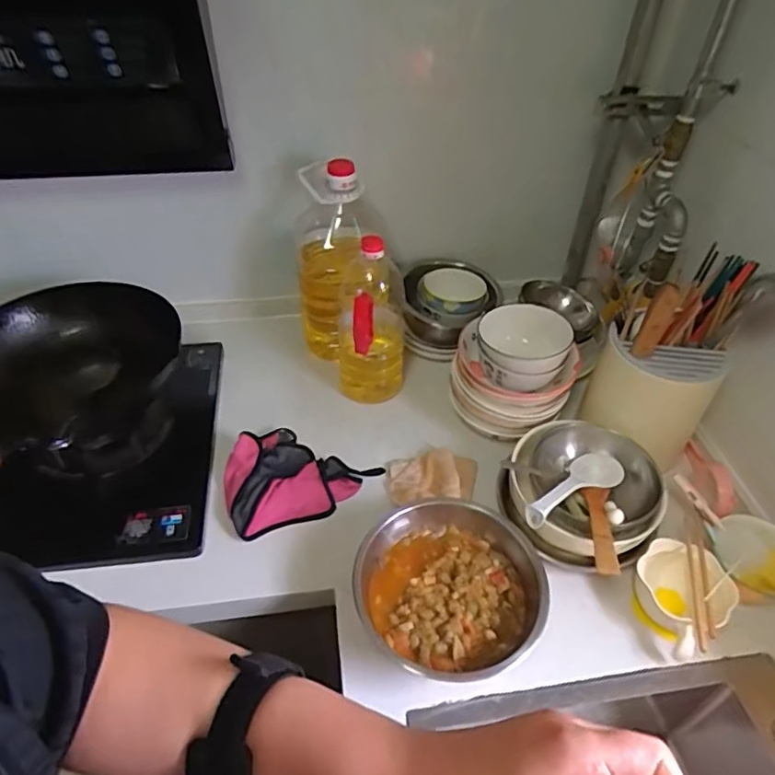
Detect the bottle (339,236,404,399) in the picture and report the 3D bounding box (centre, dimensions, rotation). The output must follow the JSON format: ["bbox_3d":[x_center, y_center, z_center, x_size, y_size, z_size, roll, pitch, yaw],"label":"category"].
[{"bbox_3d":[-0.027,-0.094,0.905,0.103,0.290,0.107,-1,44,-3],"label":"bottle"}]

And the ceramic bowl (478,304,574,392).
[{"bbox_3d":[0.201,-0.063,0.844,0.129,0.059,0.134,1,44,-1],"label":"ceramic bowl"}]

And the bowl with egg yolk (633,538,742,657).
[{"bbox_3d":[0.363,0.255,0.699,0.087,0.065,0.125,-8,45,-9],"label":"bowl with egg yolk"}]

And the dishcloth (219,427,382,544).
[{"bbox_3d":[-0.134,0.114,0.841,0.211,0.041,0.160,-15,47,-16],"label":"dishcloth"}]

